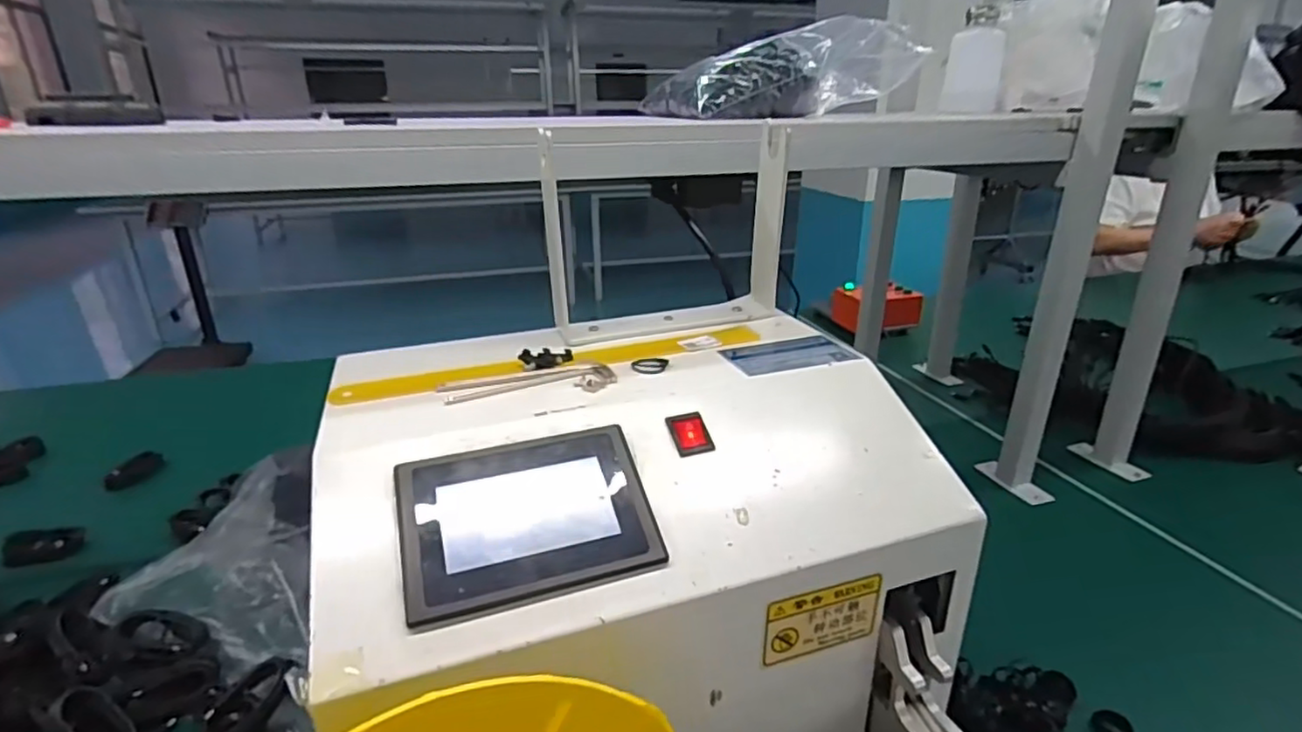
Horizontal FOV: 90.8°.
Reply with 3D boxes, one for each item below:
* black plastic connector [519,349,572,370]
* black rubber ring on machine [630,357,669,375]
[{"bbox_3d":[-0.081,-0.006,0.497,0.041,0.011,0.019,-6,24,-15],"label":"black plastic connector"},{"bbox_3d":[0.000,-0.001,0.495,0.028,0.004,0.026,0,25,0],"label":"black rubber ring on machine"}]

